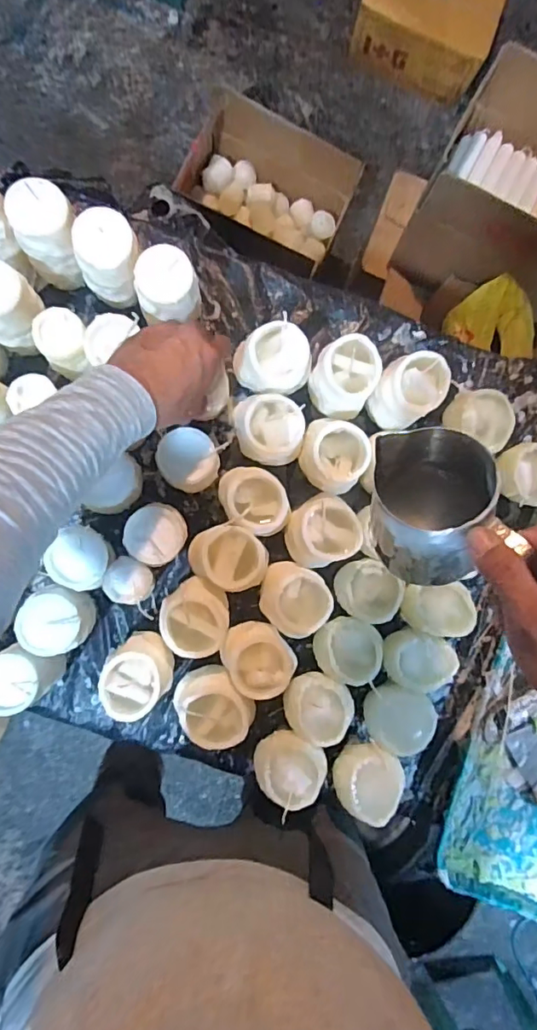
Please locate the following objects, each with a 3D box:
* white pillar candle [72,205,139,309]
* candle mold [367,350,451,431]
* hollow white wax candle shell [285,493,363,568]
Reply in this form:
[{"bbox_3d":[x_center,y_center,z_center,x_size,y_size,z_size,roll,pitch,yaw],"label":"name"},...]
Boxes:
[{"bbox_3d":[-0.168,-0.263,0.556,0.071,0.121,0.057,-1,88,-5],"label":"white pillar candle"},{"bbox_3d":[0.150,-0.135,0.561,0.075,0.066,0.061,-38,91,-5],"label":"candle mold"},{"bbox_3d":[0.056,0.021,0.582,0.072,0.100,0.068,-37,91,-5],"label":"hollow white wax candle shell"}]

